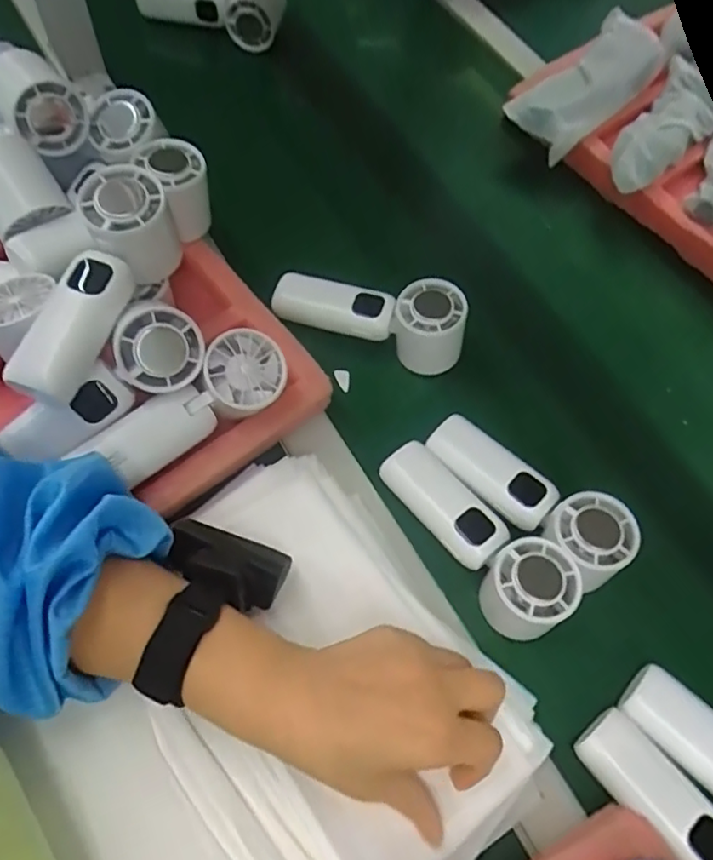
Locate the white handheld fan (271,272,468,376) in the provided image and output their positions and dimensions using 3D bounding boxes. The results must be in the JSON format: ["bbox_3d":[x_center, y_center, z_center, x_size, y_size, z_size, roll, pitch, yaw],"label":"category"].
[{"bbox_3d":[0.009,-0.092,0.480,0.151,0.060,0.050,12,64,4],"label":"white handheld fan"}]

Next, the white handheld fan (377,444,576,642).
[{"bbox_3d":[0.082,0.067,0.408,0.053,0.048,0.152,-33,70,-16],"label":"white handheld fan"}]

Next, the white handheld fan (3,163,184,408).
[{"bbox_3d":[-0.167,-0.092,0.381,0.060,0.050,0.156,27,79,-1],"label":"white handheld fan"}]

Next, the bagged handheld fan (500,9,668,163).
[{"bbox_3d":[0.230,-0.339,0.590,0.167,0.050,0.072,-38,71,-18],"label":"bagged handheld fan"}]

